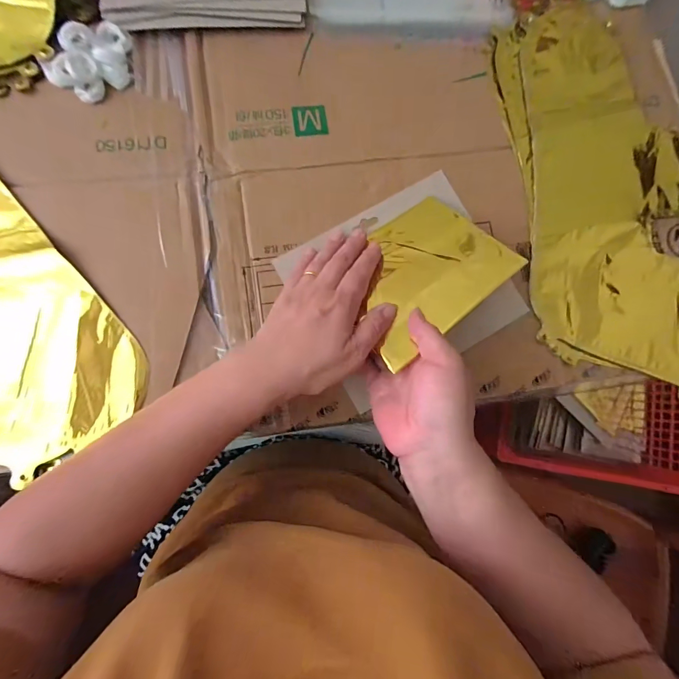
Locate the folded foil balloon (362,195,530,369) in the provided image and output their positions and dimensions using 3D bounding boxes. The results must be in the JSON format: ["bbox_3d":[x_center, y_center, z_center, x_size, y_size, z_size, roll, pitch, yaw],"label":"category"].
[{"bbox_3d":[0.066,-0.058,0.308,0.131,0.007,0.114,-38,63,0],"label":"folded foil balloon"}]

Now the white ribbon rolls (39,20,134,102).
[{"bbox_3d":[-0.236,-0.268,0.339,0.069,0.021,0.079,11,81,-2],"label":"white ribbon rolls"}]

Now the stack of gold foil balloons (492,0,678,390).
[{"bbox_3d":[0.276,-0.154,0.361,0.200,0.016,0.406,-7,82,-5],"label":"stack of gold foil balloons"}]

